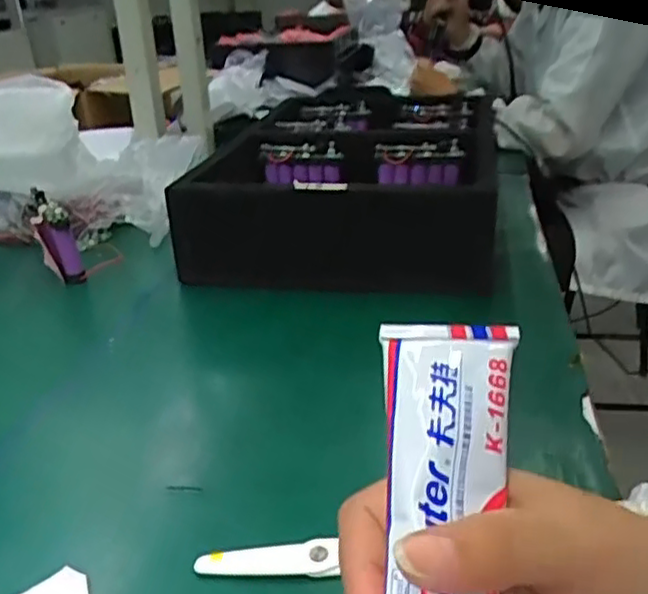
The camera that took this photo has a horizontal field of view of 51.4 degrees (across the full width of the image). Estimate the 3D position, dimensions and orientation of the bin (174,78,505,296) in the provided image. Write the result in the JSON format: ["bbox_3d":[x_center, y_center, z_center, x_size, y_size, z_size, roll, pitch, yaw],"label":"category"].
[{"bbox_3d":[0.059,-0.183,0.983,0.356,0.130,0.570,3,26,12],"label":"bin"}]

